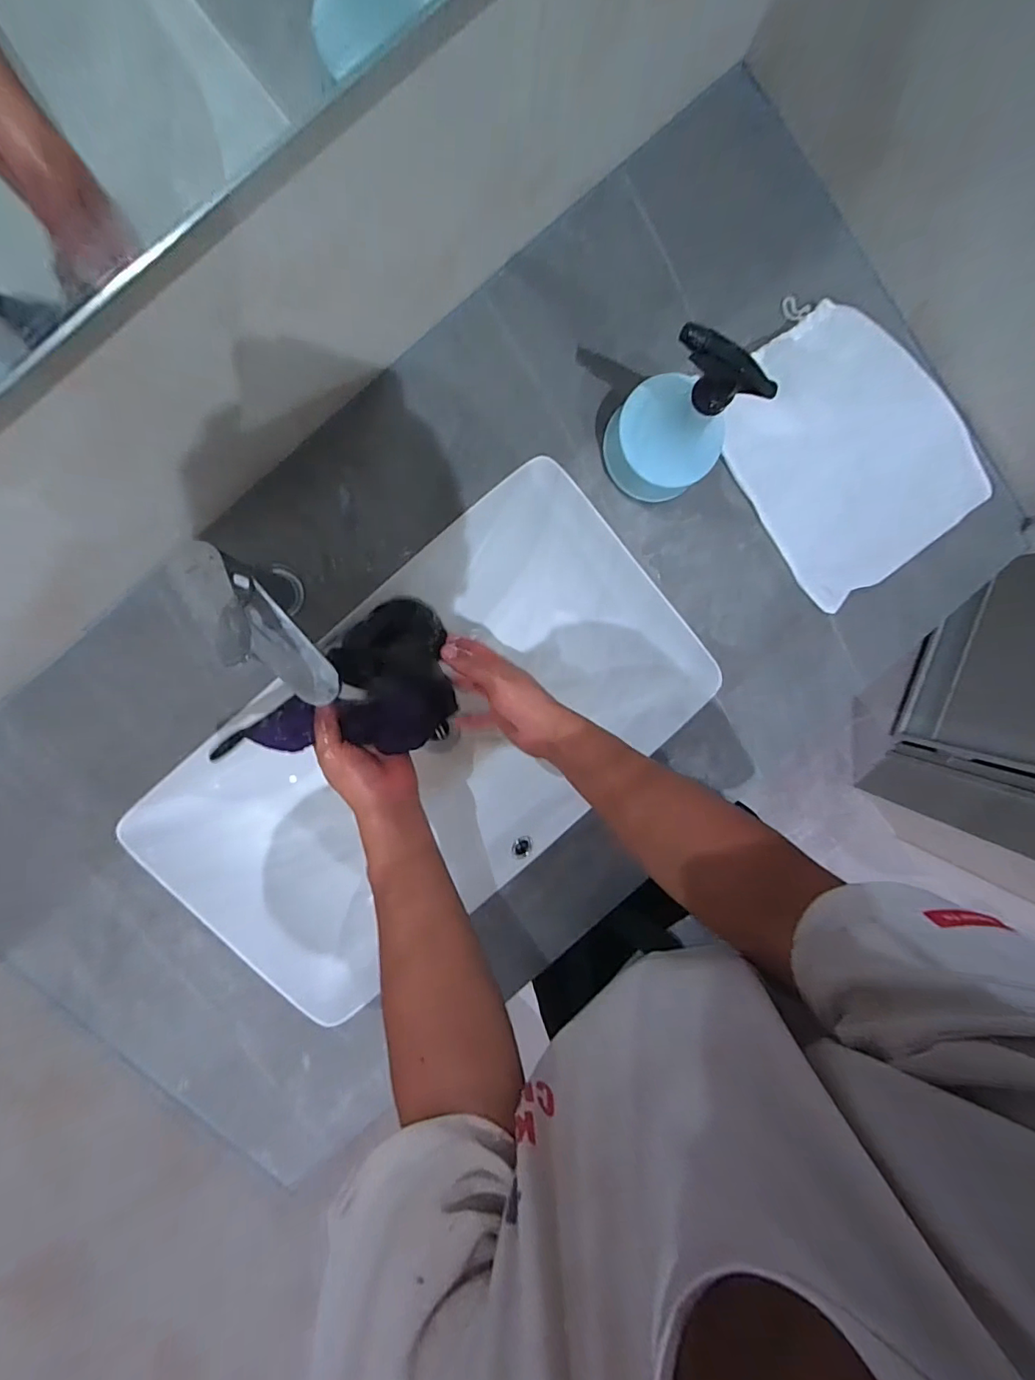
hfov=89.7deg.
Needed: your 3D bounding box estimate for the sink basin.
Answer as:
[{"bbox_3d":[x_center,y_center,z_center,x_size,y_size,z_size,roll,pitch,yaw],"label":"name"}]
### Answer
[{"bbox_3d":[-0.101,0.066,0.640,0.622,0.141,0.328,-41,98,0],"label":"sink basin"}]

